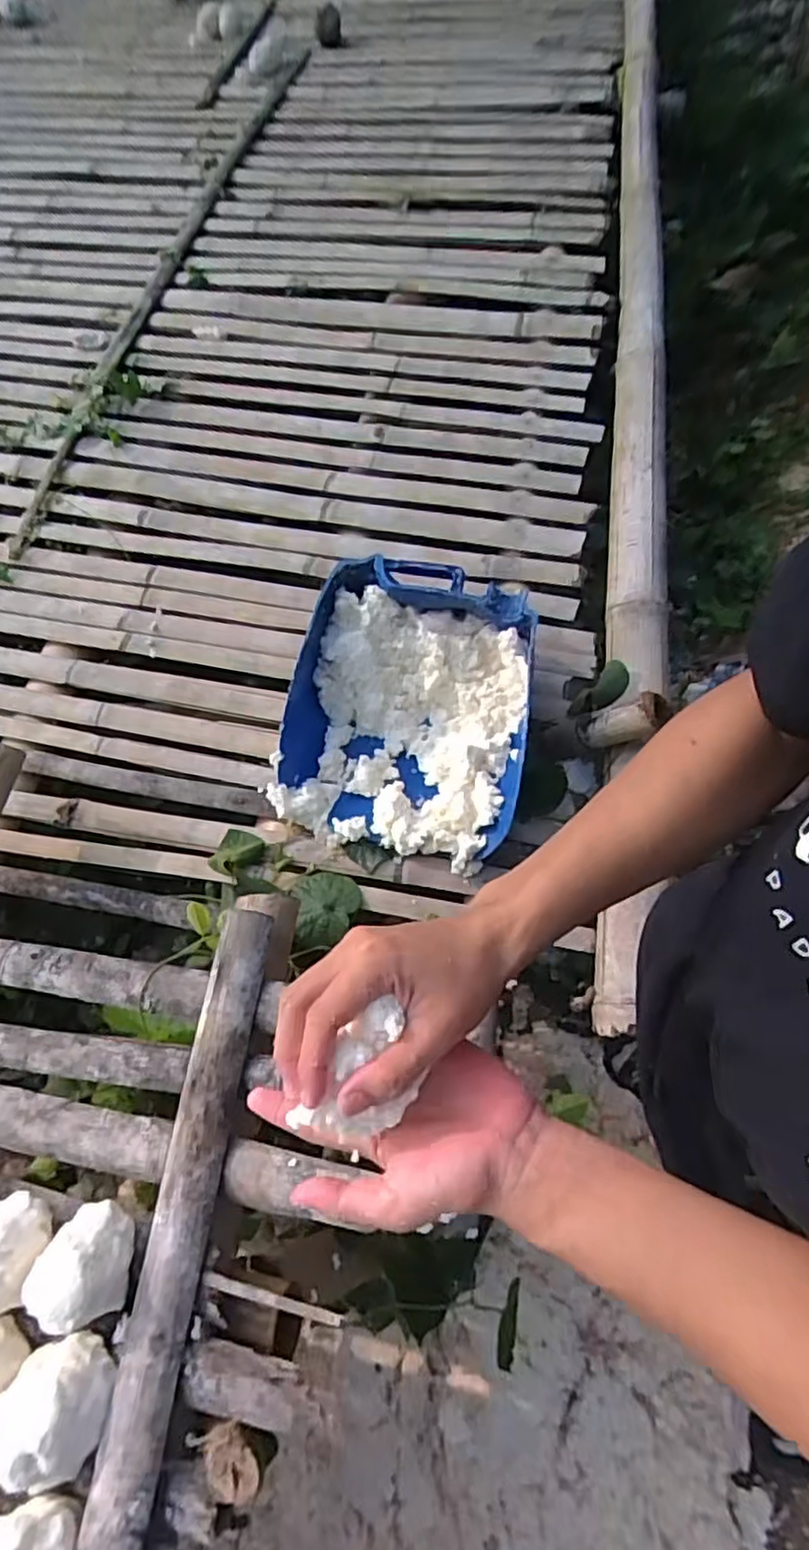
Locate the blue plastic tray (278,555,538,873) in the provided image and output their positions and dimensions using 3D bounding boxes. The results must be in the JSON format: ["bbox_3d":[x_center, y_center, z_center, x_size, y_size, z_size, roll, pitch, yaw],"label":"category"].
[{"bbox_3d":[0.006,-0.086,0.862,0.298,0.128,0.325,10,65,13],"label":"blue plastic tray"}]

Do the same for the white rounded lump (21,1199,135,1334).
[{"bbox_3d":[-0.245,0.370,0.518,0.068,0.056,0.074,-20,62,-2],"label":"white rounded lump"}]

